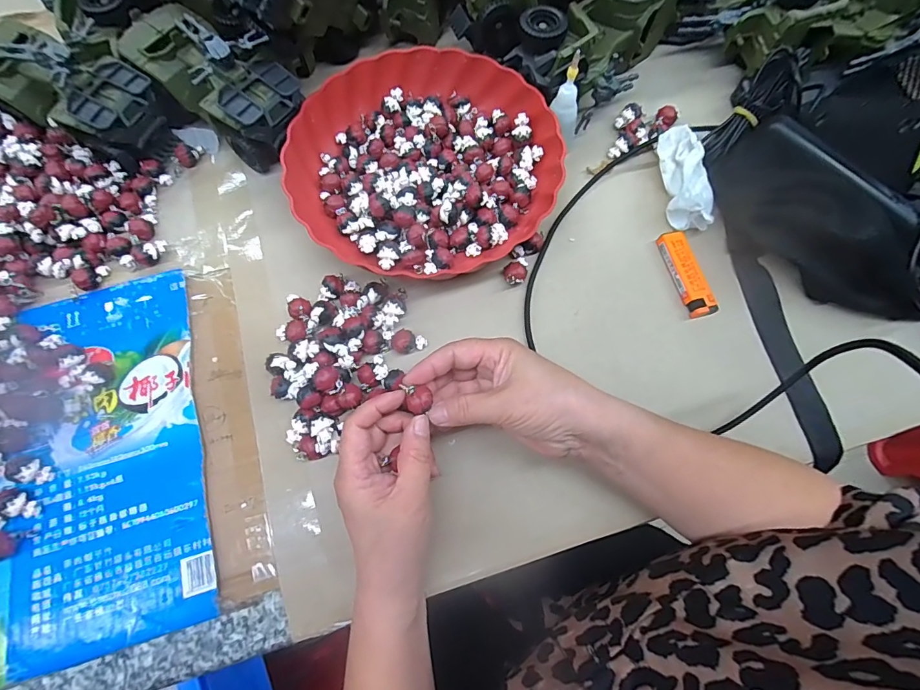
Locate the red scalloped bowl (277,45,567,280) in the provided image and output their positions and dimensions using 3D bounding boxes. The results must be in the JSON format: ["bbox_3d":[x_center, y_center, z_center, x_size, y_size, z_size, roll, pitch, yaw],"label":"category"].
[{"bbox_3d":[-0.037,-0.174,0.415,0.238,0.049,0.225,0,70,1],"label":"red scalloped bowl"}]

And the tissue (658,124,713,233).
[{"bbox_3d":[0.210,-0.155,0.408,0.039,0.036,0.102,-3,70,-1],"label":"tissue"}]

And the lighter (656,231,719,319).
[{"bbox_3d":[0.202,-0.064,0.389,0.024,0.014,0.082,-13,70,-4],"label":"lighter"}]

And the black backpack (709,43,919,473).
[{"bbox_3d":[0.355,-0.096,0.345,0.219,0.111,0.341,-10,70,-3],"label":"black backpack"}]

